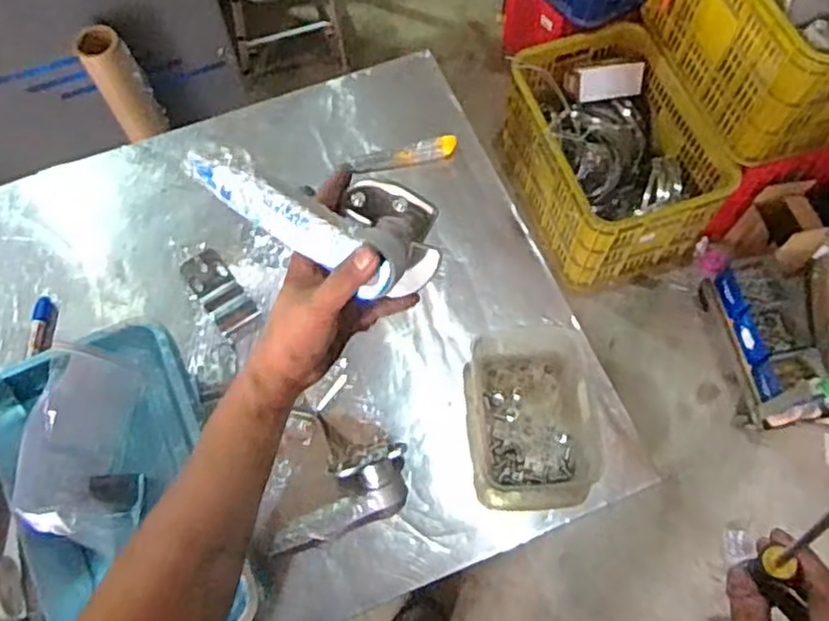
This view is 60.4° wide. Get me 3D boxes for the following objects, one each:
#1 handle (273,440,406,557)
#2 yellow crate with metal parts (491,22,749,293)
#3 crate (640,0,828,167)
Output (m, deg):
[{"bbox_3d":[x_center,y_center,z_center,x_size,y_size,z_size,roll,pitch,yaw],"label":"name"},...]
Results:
[{"bbox_3d":[-0.084,0.221,0.835,0.170,0.061,0.074,-18,67,-7],"label":"handle"},{"bbox_3d":[0.468,-0.369,1.735,0.368,0.276,0.504,-19,68,-7],"label":"yellow crate with metal parts"},{"bbox_3d":[0.789,-0.613,1.517,0.342,0.327,0.461,-19,68,-8],"label":"crate"}]

